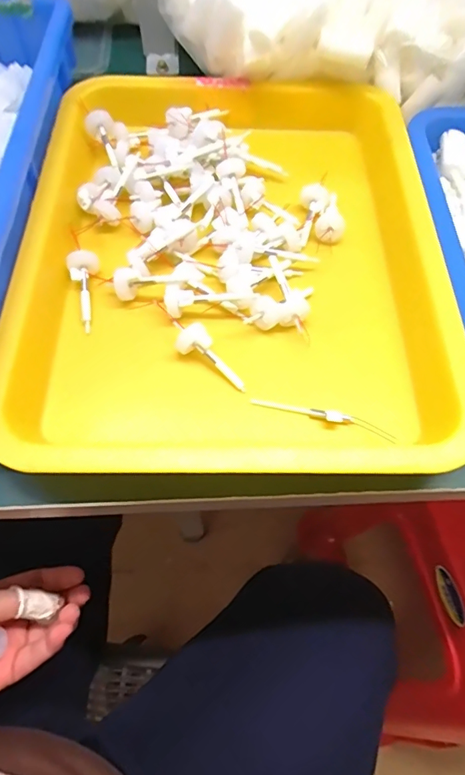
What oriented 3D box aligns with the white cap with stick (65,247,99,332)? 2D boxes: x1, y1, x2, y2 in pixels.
[{"bbox_3d":[-0.094,-0.062,0.306,0.018,0.012,0.053,-8,76,-6],"label":"white cap with stick"}]

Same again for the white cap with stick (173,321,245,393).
[{"bbox_3d":[-0.014,-0.017,0.286,0.054,0.017,0.017,45,68,-2],"label":"white cap with stick"}]

